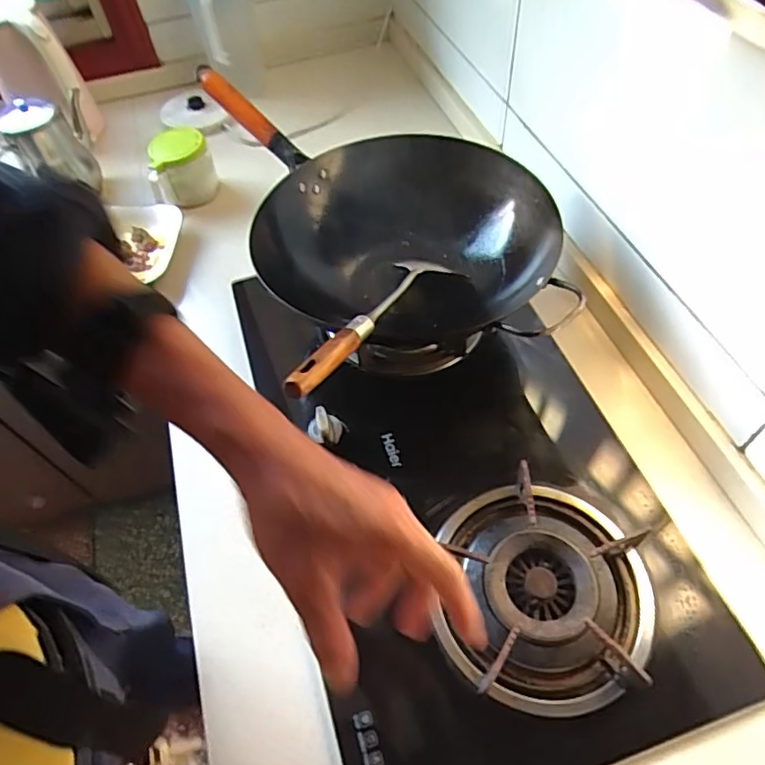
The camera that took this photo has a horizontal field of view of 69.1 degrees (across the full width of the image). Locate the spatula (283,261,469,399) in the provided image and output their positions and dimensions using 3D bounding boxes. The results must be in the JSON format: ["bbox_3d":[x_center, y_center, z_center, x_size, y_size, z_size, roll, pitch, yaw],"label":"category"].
[{"bbox_3d":[-0.002,-0.066,0.557,0.067,0.029,0.305,20,38,17],"label":"spatula"}]

